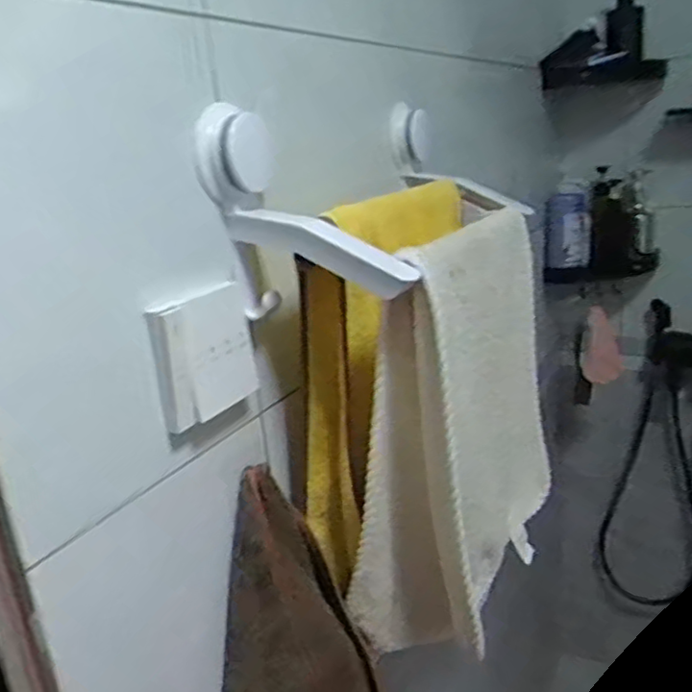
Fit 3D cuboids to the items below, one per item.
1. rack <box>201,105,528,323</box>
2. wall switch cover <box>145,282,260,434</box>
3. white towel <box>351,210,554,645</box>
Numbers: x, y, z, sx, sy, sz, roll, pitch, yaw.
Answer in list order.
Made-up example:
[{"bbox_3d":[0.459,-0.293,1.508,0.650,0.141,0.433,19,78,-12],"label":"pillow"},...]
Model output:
[{"bbox_3d":[0.045,-0.141,0.596,0.148,0.147,0.361,5,20,31],"label":"rack"},{"bbox_3d":[-0.100,0.004,0.483,0.018,0.086,0.089,3,19,28],"label":"wall switch cover"},{"bbox_3d":[0.113,0.069,0.622,0.091,0.347,0.284,6,21,33],"label":"white towel"}]

